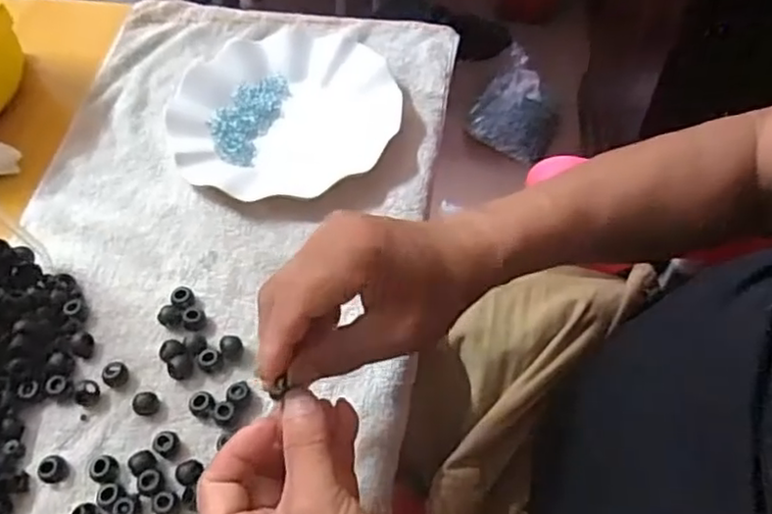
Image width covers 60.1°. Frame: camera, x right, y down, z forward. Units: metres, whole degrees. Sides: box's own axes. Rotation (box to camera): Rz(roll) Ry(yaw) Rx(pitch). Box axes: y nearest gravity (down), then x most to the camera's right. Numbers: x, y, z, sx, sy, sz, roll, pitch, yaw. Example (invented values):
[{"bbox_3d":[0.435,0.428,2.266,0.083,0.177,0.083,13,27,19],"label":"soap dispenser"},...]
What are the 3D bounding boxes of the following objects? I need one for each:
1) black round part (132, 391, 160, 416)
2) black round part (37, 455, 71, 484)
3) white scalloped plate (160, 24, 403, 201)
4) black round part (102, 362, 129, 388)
[{"bbox_3d":[-0.148,0.090,0.411,0.015,0.012,0.012,-37,61,-21],"label":"black round part"},{"bbox_3d":[-0.193,0.123,0.387,0.013,0.012,0.016,27,60,20],"label":"black round part"},{"bbox_3d":[-0.086,-0.129,0.552,0.182,0.027,0.187,-1,55,2],"label":"white scalloped plate"},{"bbox_3d":[-0.171,0.074,0.422,0.014,0.011,0.015,-1,55,2],"label":"black round part"}]

